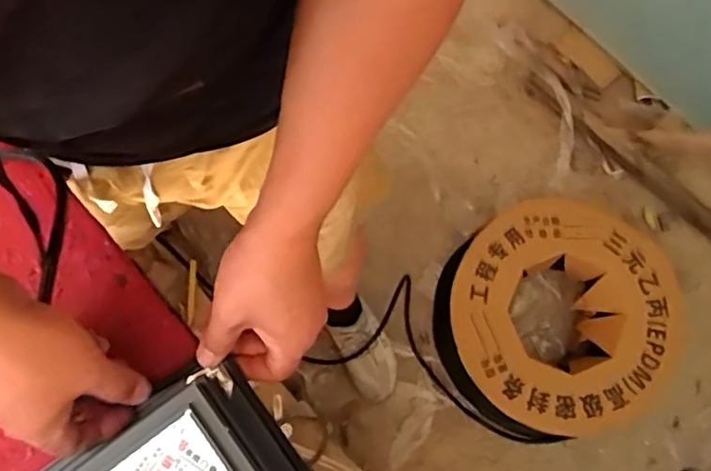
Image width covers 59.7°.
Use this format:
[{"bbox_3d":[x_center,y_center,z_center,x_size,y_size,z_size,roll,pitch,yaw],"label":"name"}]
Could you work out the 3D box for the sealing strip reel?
[{"bbox_3d":[0.393,0.174,1.287,0.422,0.158,0.446,0,75,-2],"label":"sealing strip reel"}]

